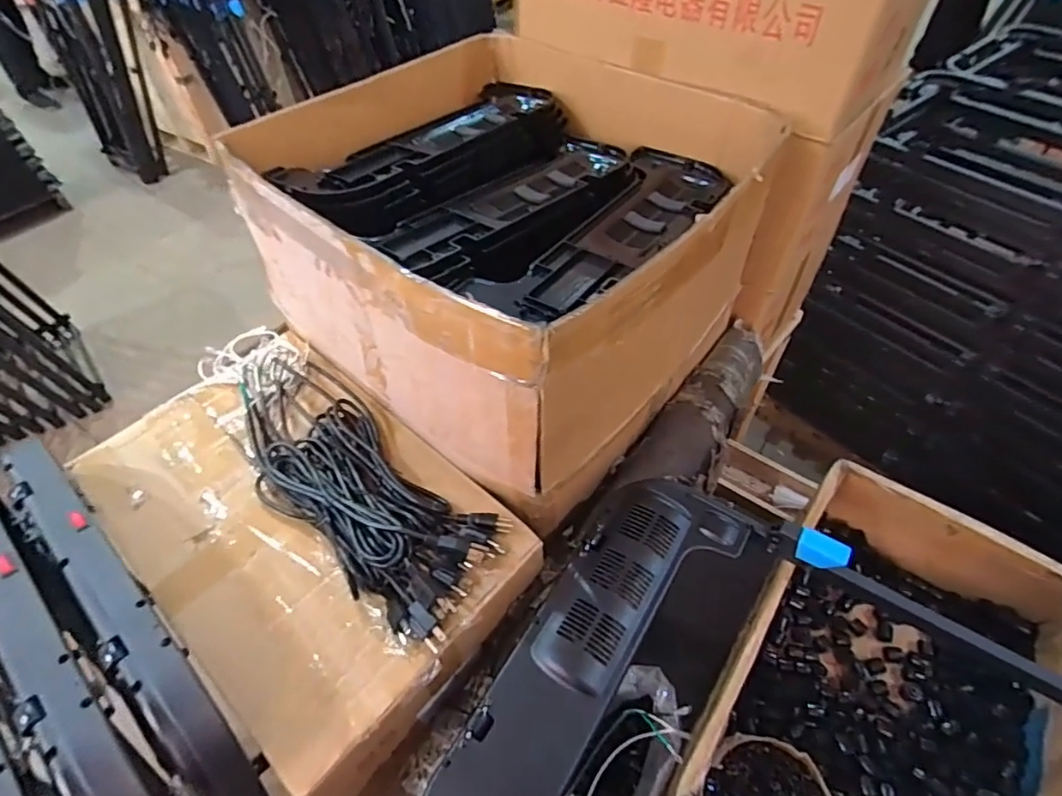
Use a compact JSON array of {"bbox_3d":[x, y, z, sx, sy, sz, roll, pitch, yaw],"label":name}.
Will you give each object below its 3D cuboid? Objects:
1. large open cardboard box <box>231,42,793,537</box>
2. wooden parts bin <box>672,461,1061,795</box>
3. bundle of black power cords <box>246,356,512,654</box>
[{"bbox_3d":[-0.028,-0.233,0.851,0.602,0.333,0.595,30,57,24],"label":"large open cardboard box"},{"bbox_3d":[0.441,0.378,0.706,0.345,0.199,0.544,29,57,23],"label":"wooden parts bin"},{"bbox_3d":[-0.236,0.089,0.713,0.483,0.045,0.170,35,60,27],"label":"bundle of black power cords"}]

